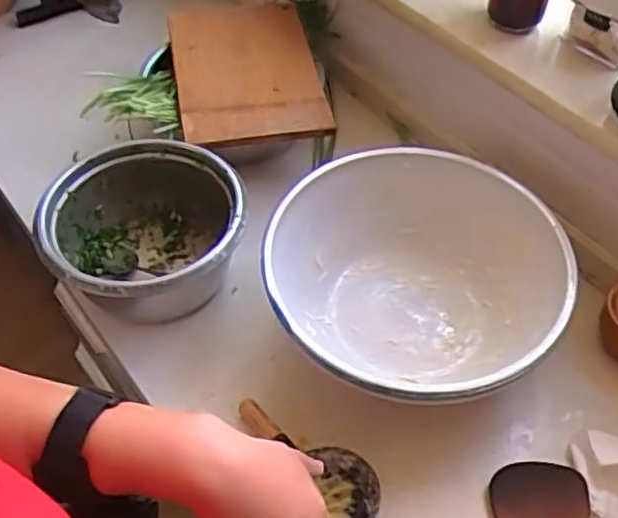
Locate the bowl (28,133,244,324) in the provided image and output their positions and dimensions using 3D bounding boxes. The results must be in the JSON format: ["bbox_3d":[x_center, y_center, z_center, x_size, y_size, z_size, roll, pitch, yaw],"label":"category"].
[{"bbox_3d":[-0.197,-0.026,0.849,0.237,0.129,0.225,0,52,0],"label":"bowl"}]

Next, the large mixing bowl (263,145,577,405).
[{"bbox_3d":[0.118,0.031,0.794,0.310,0.128,0.330,0,52,0],"label":"large mixing bowl"}]

